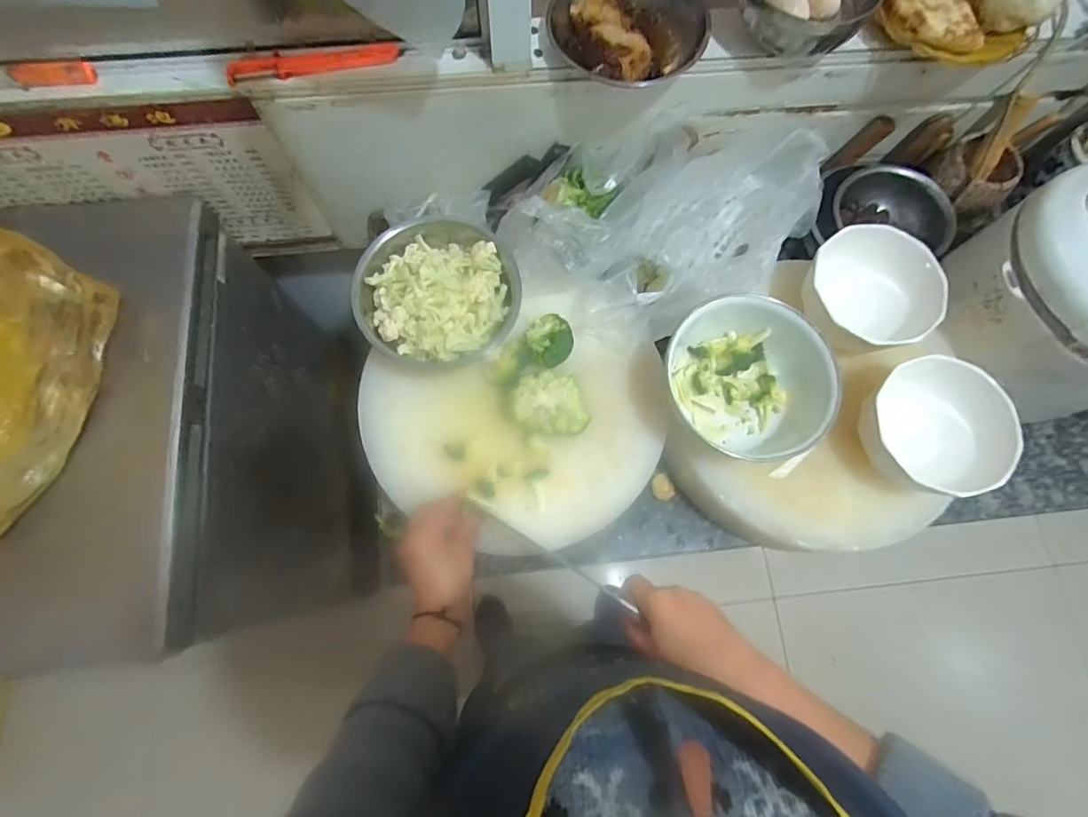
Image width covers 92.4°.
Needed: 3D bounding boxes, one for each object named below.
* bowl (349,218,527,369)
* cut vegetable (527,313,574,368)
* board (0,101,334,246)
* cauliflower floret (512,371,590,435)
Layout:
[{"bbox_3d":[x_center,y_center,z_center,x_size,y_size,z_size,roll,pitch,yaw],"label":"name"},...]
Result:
[{"bbox_3d":[-0.122,-0.146,0.611,0.183,0.082,0.190,-1,74,-2],"label":"bowl"},{"bbox_3d":[0.008,-0.082,0.632,0.052,0.036,0.059,-37,79,-11],"label":"cut vegetable"},{"bbox_3d":[-0.544,-0.294,0.705,0.406,0.245,0.014,-5,74,-3],"label":"board"},{"bbox_3d":[0.008,-0.004,0.608,0.084,0.052,0.070,4,74,-1],"label":"cauliflower floret"}]

